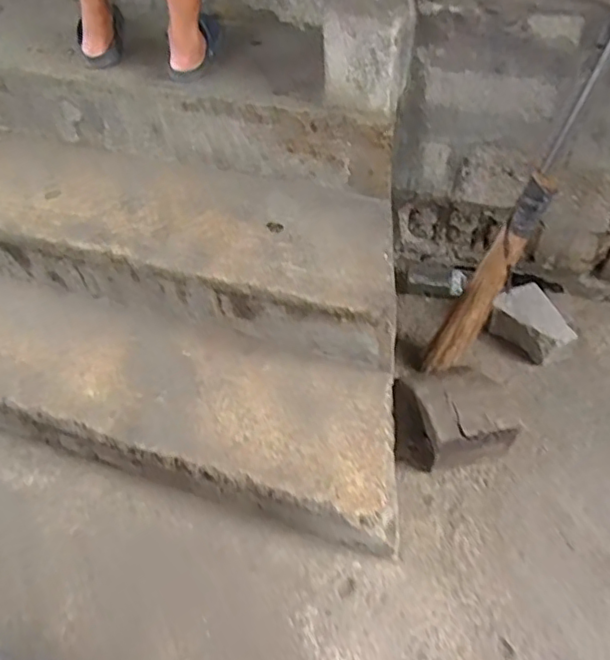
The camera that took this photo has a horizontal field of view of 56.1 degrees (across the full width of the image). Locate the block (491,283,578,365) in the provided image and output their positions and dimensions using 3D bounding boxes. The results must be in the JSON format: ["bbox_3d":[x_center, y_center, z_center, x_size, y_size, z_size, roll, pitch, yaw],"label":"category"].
[{"bbox_3d":[0.599,-0.002,1.528,0.149,0.103,0.185,-20,54,-11],"label":"block"}]

